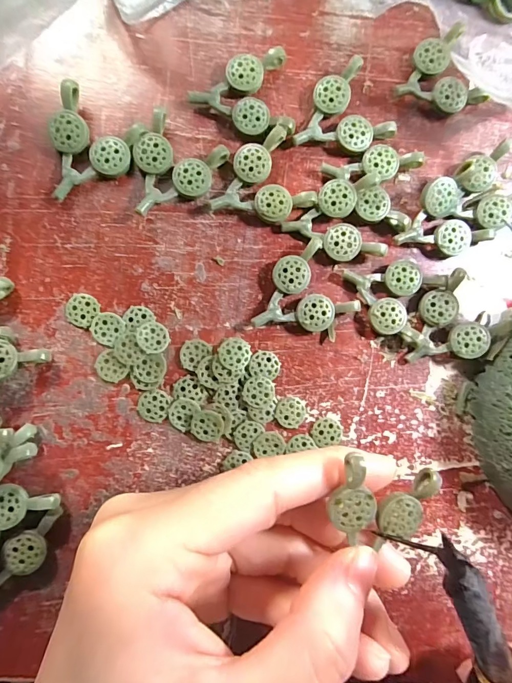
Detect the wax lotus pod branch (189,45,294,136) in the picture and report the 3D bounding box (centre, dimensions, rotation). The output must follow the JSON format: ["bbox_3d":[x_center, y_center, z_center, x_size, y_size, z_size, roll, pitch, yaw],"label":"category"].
[{"bbox_3d":[-0.005,-0.092,0.146,0.037,0.006,0.030,-11,90,-6],"label":"wax lotus pod branch"}]

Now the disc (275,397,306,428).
[{"bbox_3d":[0.013,0.027,0.143,0.012,0.004,0.011,0,89,-6],"label":"disc"}]

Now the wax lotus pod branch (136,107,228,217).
[{"bbox_3d":[-0.032,-0.062,0.141,0.029,0.008,0.037,32,86,-4],"label":"wax lotus pod branch"}]

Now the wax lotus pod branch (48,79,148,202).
[{"bbox_3d":[-0.060,-0.068,0.138,0.028,0.010,0.037,21,87,-5],"label":"wax lotus pod branch"}]

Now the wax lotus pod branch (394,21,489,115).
[{"bbox_3d":[0.072,-0.103,0.153,0.032,0.008,0.030,-31,91,-4],"label":"wax lotus pod branch"}]

